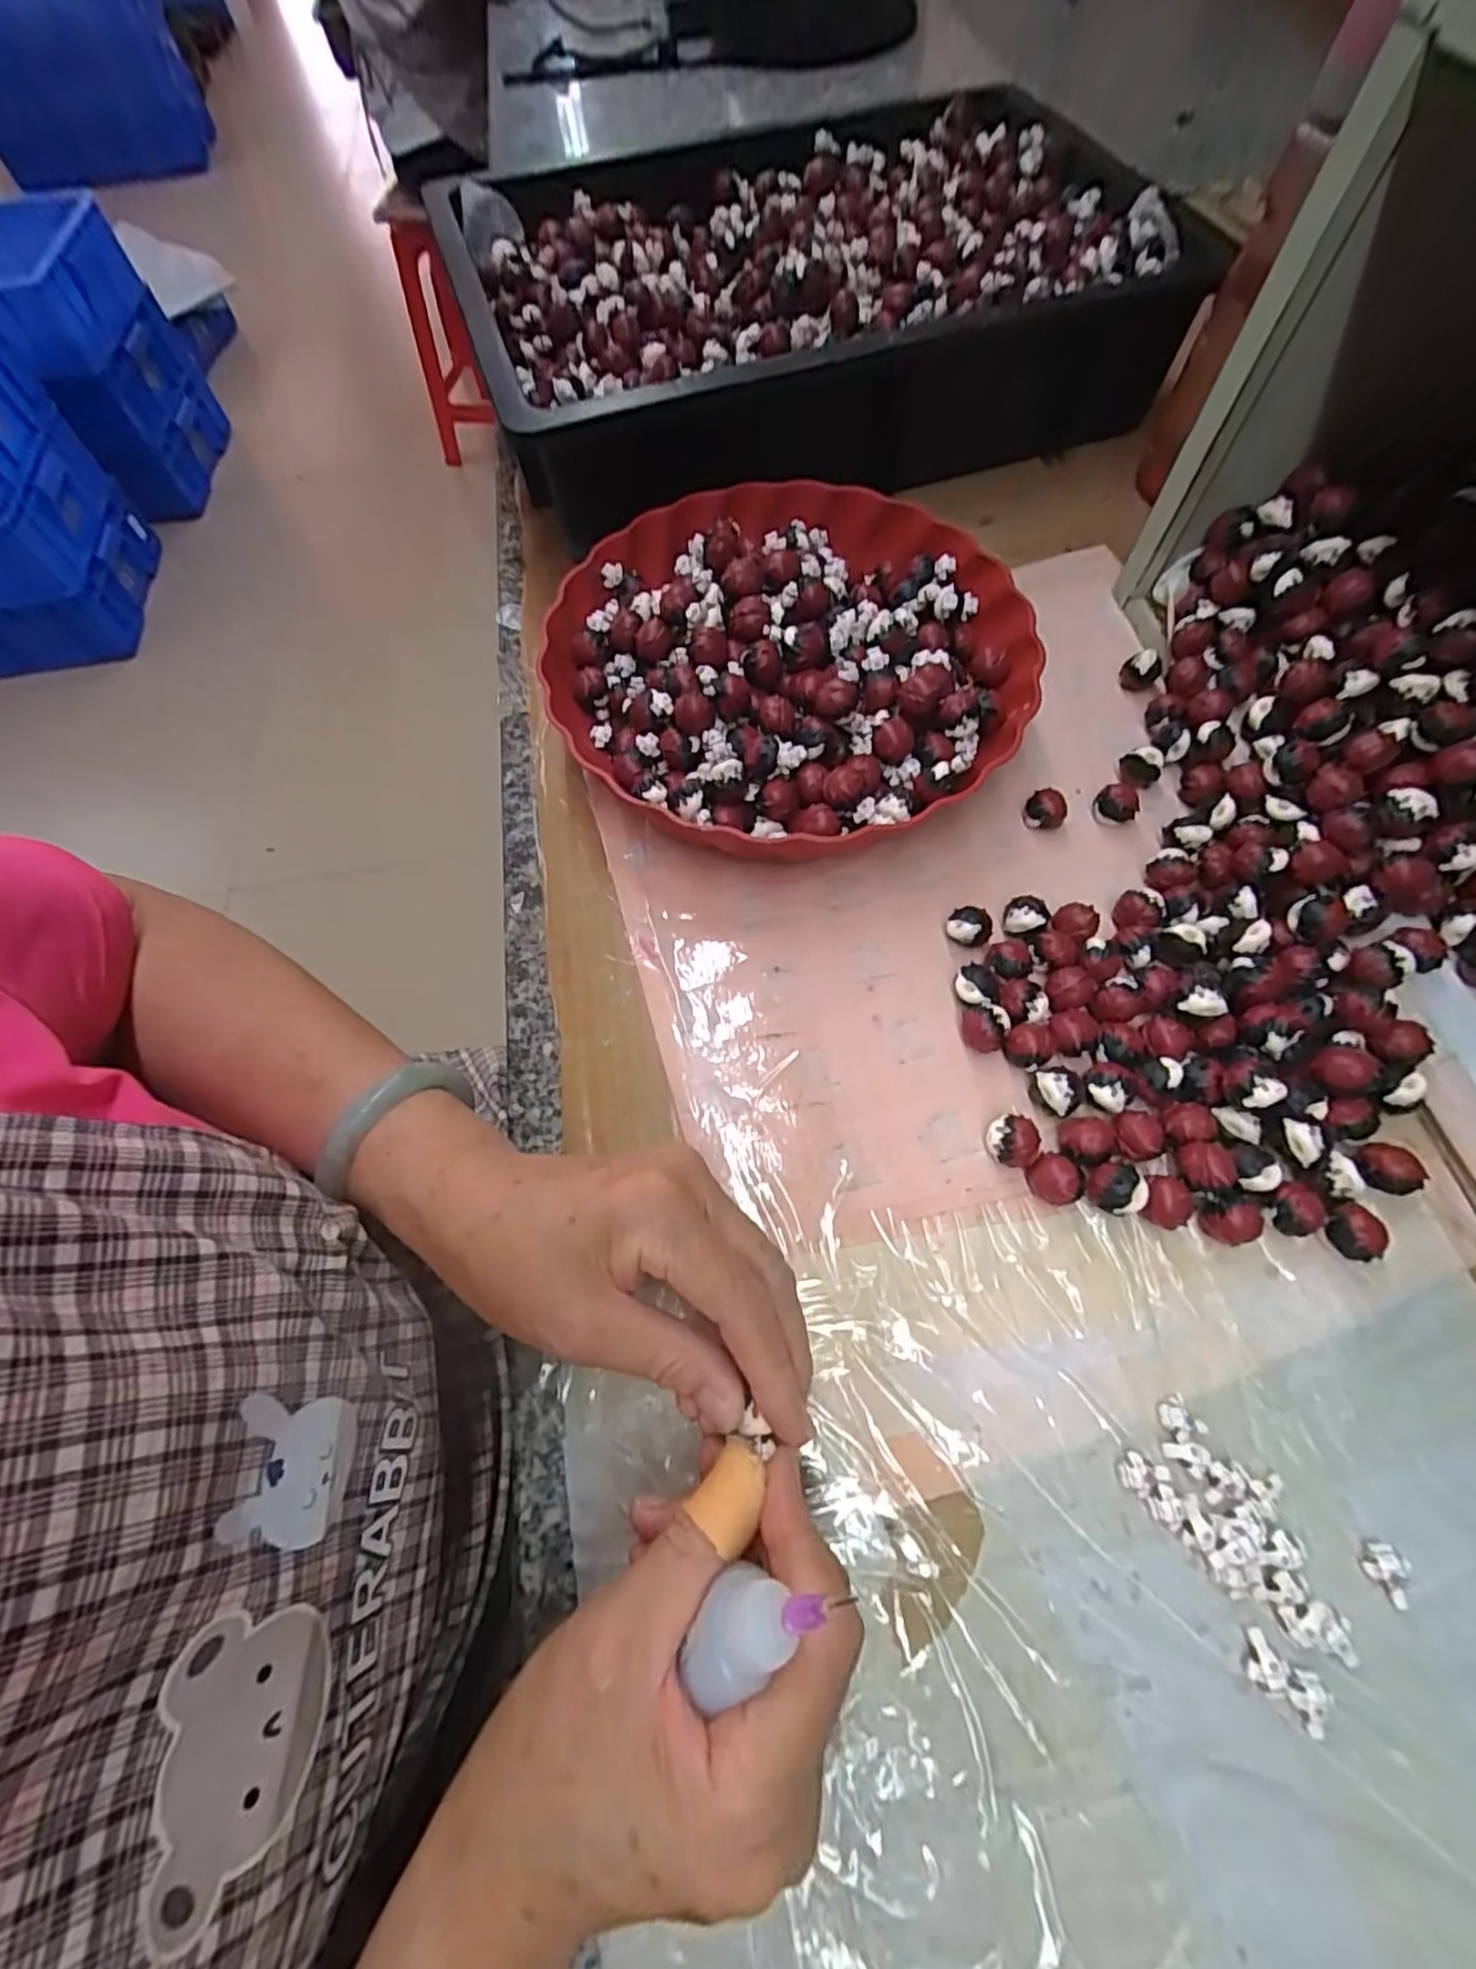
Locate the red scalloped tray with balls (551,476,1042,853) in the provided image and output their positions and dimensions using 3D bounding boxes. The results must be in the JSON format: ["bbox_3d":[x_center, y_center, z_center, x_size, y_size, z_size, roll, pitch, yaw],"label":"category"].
[{"bbox_3d":[0.025,-0.173,0.362,0.229,0.060,0.242,-36,69,-14],"label":"red scalloped tray with balls"}]

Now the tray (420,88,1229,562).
[{"bbox_3d":[0.026,-0.477,0.472,0.429,0.085,0.359,-22,67,-8],"label":"tray"}]

